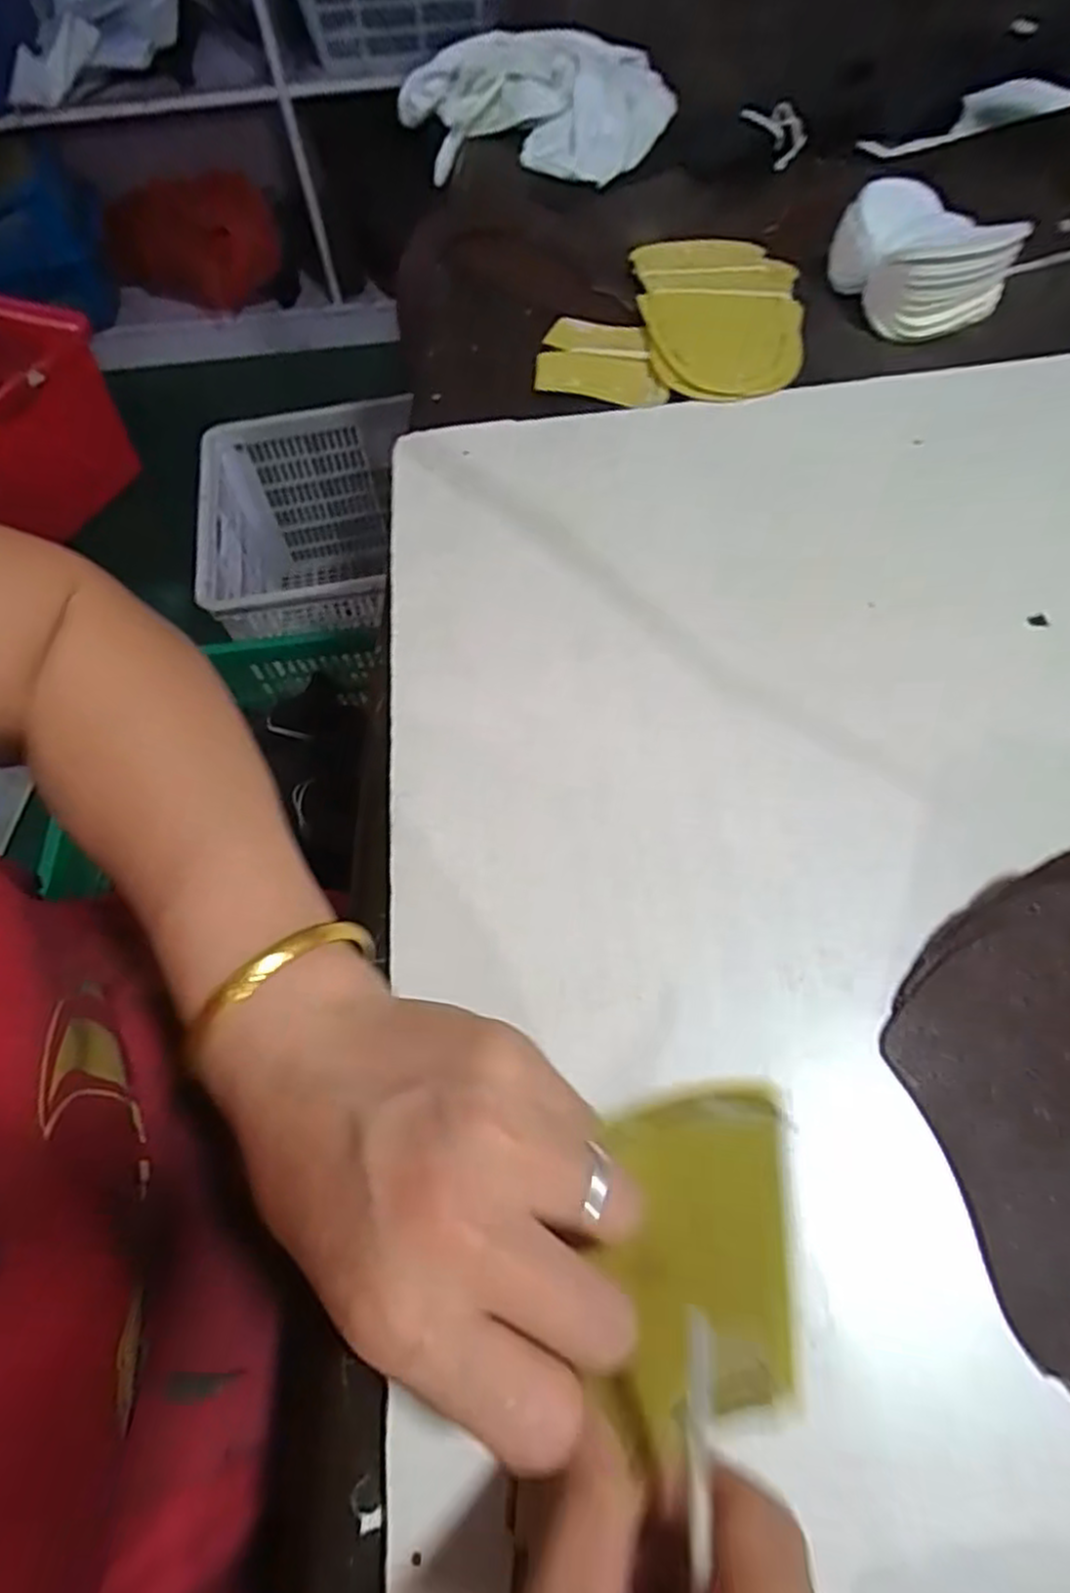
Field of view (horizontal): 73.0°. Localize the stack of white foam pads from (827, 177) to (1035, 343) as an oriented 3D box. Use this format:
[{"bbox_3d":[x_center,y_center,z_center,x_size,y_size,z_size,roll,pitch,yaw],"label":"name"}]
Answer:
[{"bbox_3d":[0.253,-0.353,0.471,0.096,0.041,0.105,-8,60,-1],"label":"stack of white foam pads"}]

